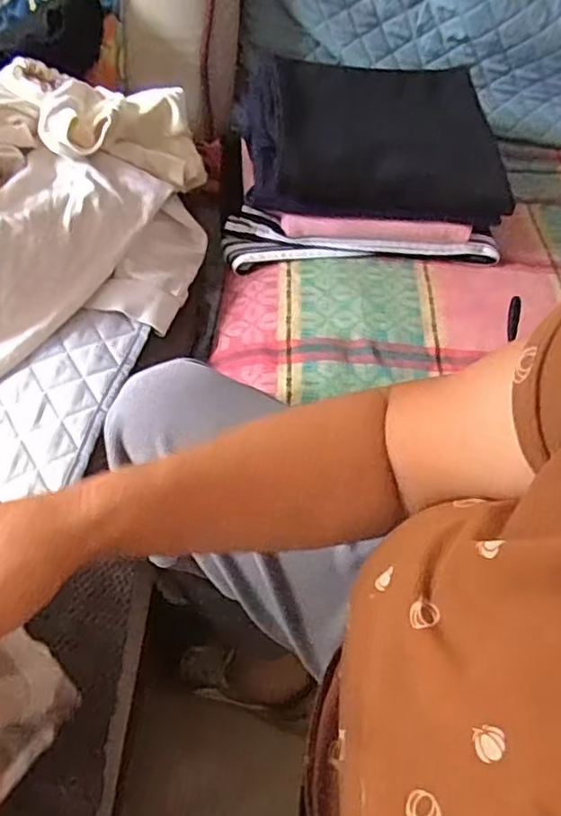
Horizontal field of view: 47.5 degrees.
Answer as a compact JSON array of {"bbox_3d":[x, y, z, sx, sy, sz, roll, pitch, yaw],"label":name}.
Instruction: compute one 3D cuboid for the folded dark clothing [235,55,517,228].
[{"bbox_3d":[0.111,-0.317,0.736,0.295,0.085,0.206,1,50,-6],"label":"folded dark clothing"}]

